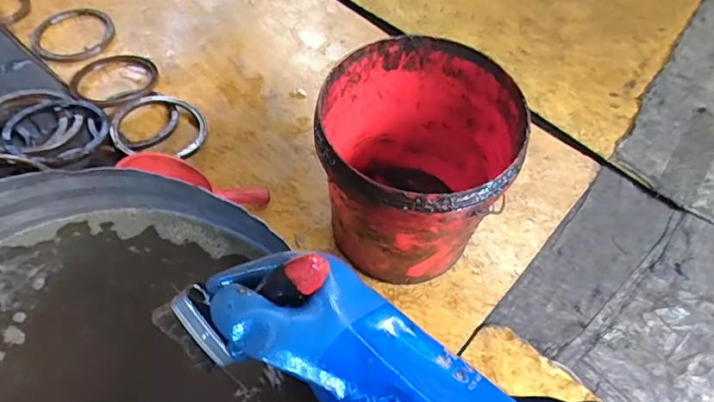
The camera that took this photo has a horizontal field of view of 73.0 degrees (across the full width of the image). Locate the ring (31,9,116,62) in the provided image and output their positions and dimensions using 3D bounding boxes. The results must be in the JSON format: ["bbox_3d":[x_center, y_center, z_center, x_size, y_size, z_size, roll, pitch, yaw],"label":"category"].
[{"bbox_3d":[-0.707,-0.417,1.209,0.197,0.016,0.186,0,57,0],"label":"ring"}]

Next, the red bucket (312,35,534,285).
[{"bbox_3d":[0.092,-0.053,0.795,0.283,0.284,0.301,1,57,1],"label":"red bucket"}]

